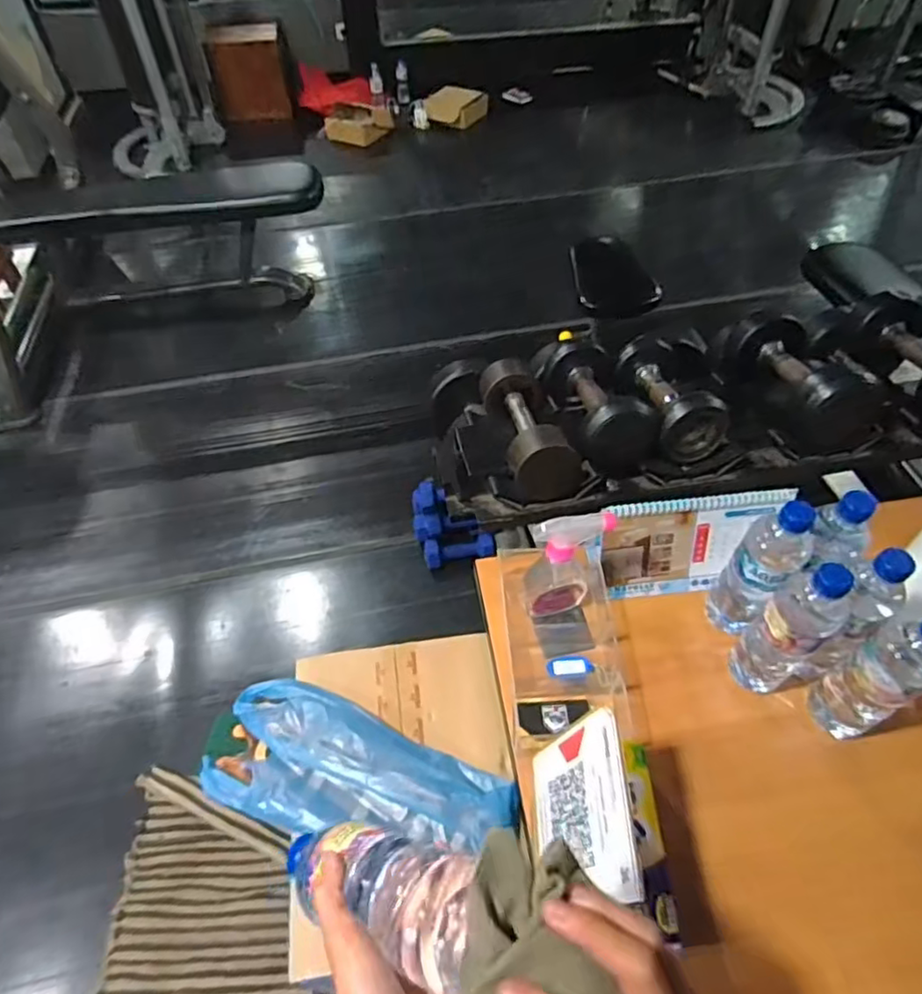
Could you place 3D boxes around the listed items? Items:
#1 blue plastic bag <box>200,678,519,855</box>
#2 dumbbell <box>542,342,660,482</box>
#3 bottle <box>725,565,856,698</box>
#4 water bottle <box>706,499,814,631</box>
[{"bbox_3d":[-0.123,0.329,0.720,0.349,0.070,0.157,18,55,16],"label":"blue plastic bag"},{"bbox_3d":[0.204,-0.145,0.939,0.093,0.096,0.234,-11,47,-5],"label":"dumbbell"},{"bbox_3d":[0.358,0.145,0.681,0.065,0.233,0.072,-35,59,-23],"label":"bottle"},{"bbox_3d":[0.344,0.093,0.723,0.054,0.232,0.065,-21,54,-14],"label":"water bottle"}]

